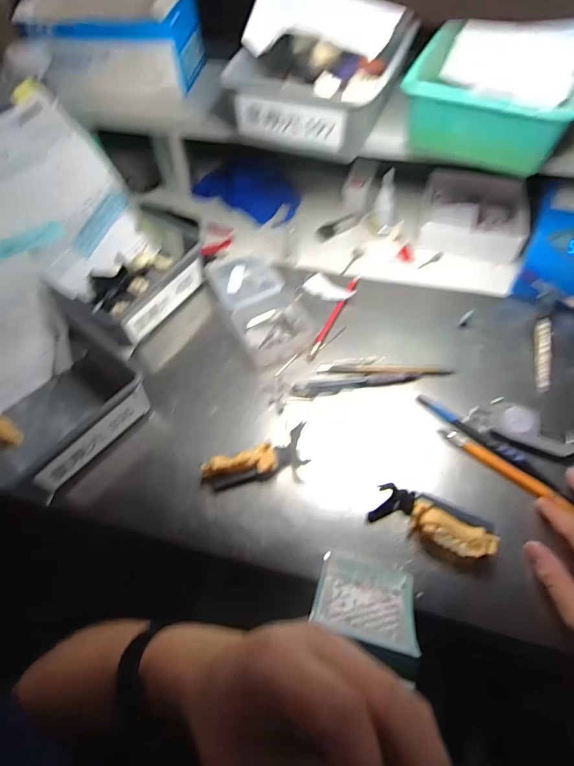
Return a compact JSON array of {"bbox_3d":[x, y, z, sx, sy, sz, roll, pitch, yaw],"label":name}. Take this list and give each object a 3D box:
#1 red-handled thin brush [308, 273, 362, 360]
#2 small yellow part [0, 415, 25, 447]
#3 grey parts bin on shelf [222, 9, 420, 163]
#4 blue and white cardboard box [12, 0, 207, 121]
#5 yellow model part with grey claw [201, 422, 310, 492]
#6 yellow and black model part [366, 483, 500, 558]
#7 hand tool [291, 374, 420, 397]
[{"bbox_3d":[0.060,-0.086,0.510,0.010,0.011,0.150,22,63,16],"label":"red-handled thin brush"},{"bbox_3d":[-0.298,0.051,0.448,0.046,0.017,0.021,31,65,20],"label":"small yellow part"},{"bbox_3d":[0.031,-0.317,0.449,0.162,0.078,0.146,20,62,14],"label":"grey parts bin on shelf"},{"bbox_3d":[-0.217,-0.444,0.509,0.206,0.171,0.122,-4,59,1],"label":"blue and white cardboard box"},{"bbox_3d":[-0.030,0.078,0.406,0.104,0.028,0.049,-15,59,-6],"label":"yellow model part with grey claw"},{"bbox_3d":[0.127,0.120,0.367,0.100,0.034,0.034,21,62,15],"label":"yellow and black model part"},{"bbox_3d":[0.076,0.000,0.455,0.141,0.013,0.013,-9,59,-2],"label":"hand tool"}]

